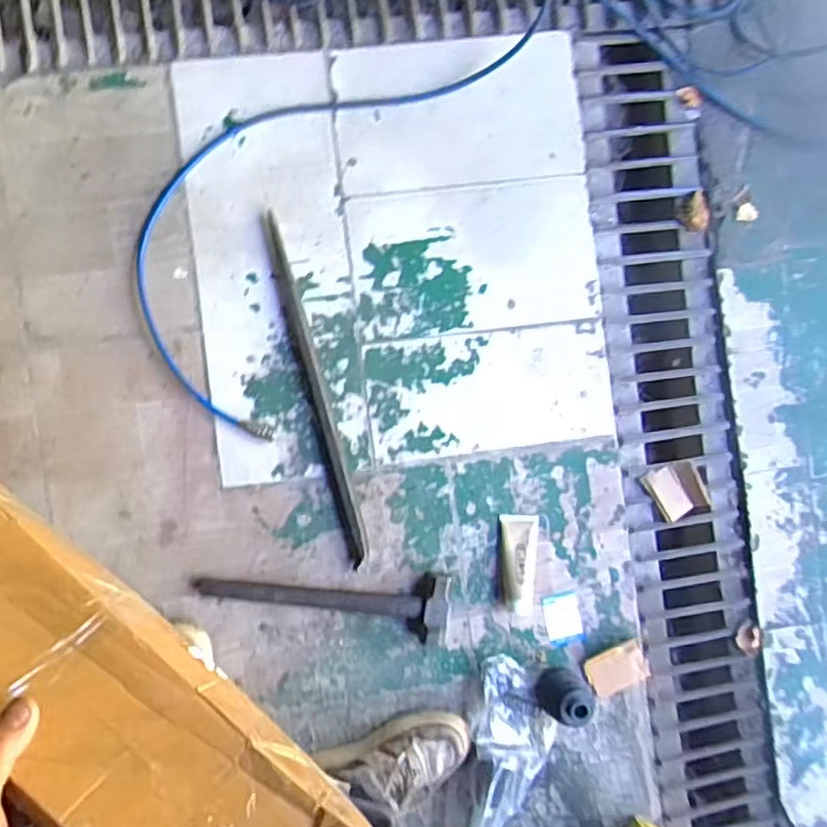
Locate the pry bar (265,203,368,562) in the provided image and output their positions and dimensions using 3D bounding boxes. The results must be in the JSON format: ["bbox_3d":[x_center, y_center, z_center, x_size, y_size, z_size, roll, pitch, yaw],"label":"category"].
[{"bbox_3d":[-0.148,-0.035,1.040,0.030,0.029,0.552,-15,92,-3],"label":"pry bar"}]

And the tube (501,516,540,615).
[{"bbox_3d":[0.168,0.236,1.062,0.061,0.041,0.151,2,90,-6],"label":"tube"}]

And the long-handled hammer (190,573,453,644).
[{"bbox_3d":[-0.134,0.286,1.032,0.390,0.045,0.096,6,90,-6],"label":"long-handled hammer"}]

